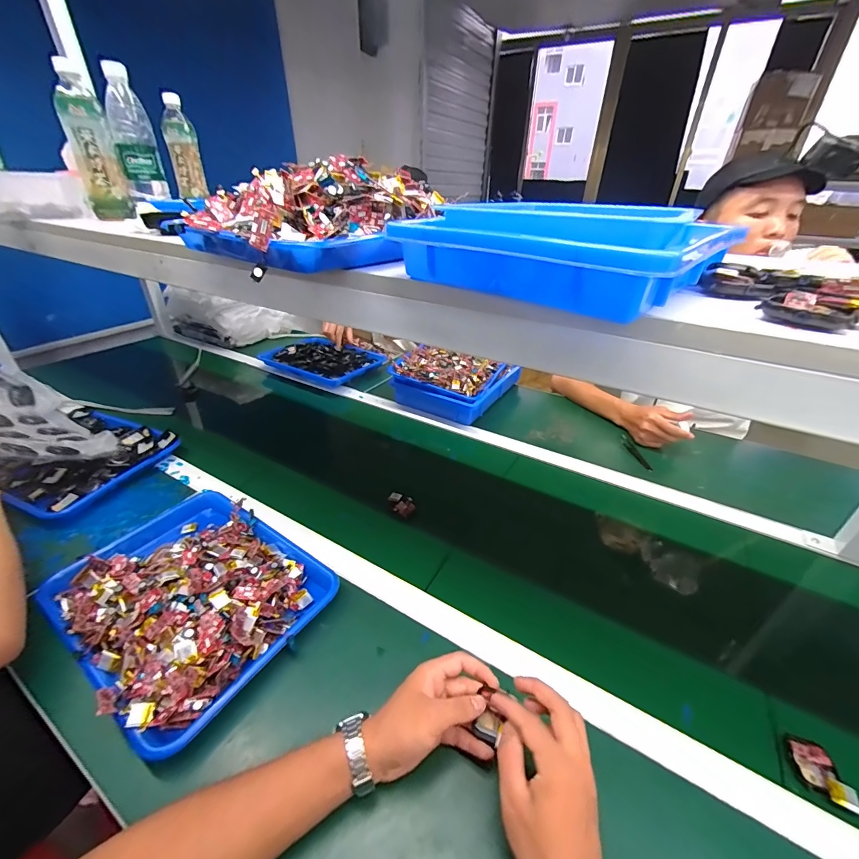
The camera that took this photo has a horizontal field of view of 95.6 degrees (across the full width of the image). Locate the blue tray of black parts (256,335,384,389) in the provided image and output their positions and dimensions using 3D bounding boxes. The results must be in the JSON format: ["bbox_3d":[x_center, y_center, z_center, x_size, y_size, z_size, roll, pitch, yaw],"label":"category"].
[{"bbox_3d":[-0.325,-0.216,1.217,0.335,0.054,0.243,18,37,25],"label":"blue tray of black parts"}]

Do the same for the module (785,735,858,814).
[{"bbox_3d":[0.388,0.339,0.386,0.036,0.014,0.059,5,33,7],"label":"module"}]

